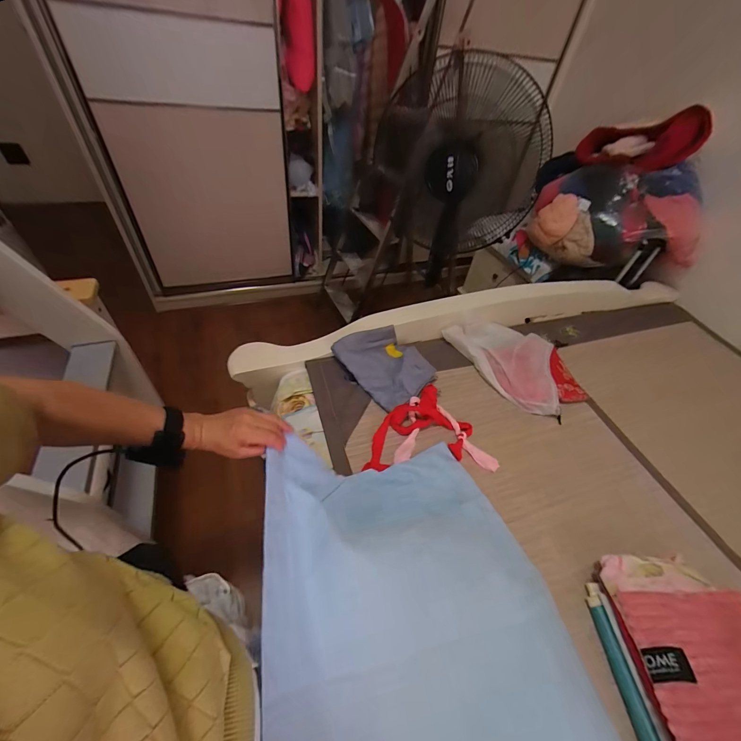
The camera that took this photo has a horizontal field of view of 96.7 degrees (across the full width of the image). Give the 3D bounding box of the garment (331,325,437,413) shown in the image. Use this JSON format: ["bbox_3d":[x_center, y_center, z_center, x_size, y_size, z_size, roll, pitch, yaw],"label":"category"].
[{"bbox_3d":[0.042,-0.021,0.887,0.237,0.093,0.188,37,55,25],"label":"garment"}]

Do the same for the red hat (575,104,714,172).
[{"bbox_3d":[0.956,-0.814,1.174,0.150,0.160,0.366,-31,41,-29],"label":"red hat"}]

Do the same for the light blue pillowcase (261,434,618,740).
[{"bbox_3d":[0.105,0.398,0.428,0.433,0.201,0.674,-8,50,-12],"label":"light blue pillowcase"}]

